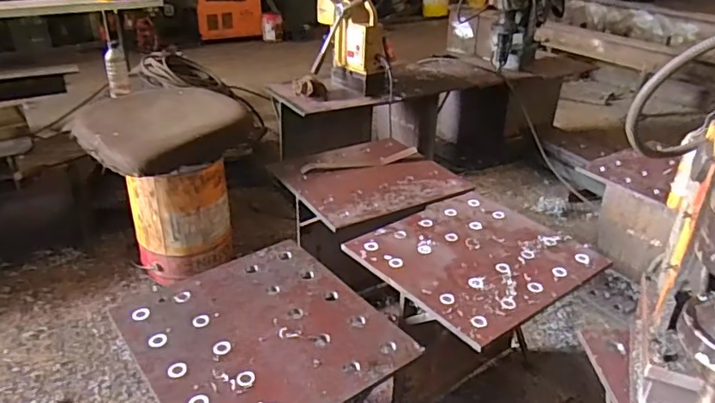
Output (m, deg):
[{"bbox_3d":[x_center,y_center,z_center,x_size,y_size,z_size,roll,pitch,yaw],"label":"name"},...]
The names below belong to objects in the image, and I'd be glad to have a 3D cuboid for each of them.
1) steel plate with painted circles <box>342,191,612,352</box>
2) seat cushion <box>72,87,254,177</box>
[{"bbox_3d":[0.247,0.108,1.142,0.414,0.015,0.387,-20,34,-33],"label":"steel plate with painted circles"},{"bbox_3d":[-0.543,-0.191,1.485,0.388,0.128,0.394,21,35,30],"label":"seat cushion"}]

